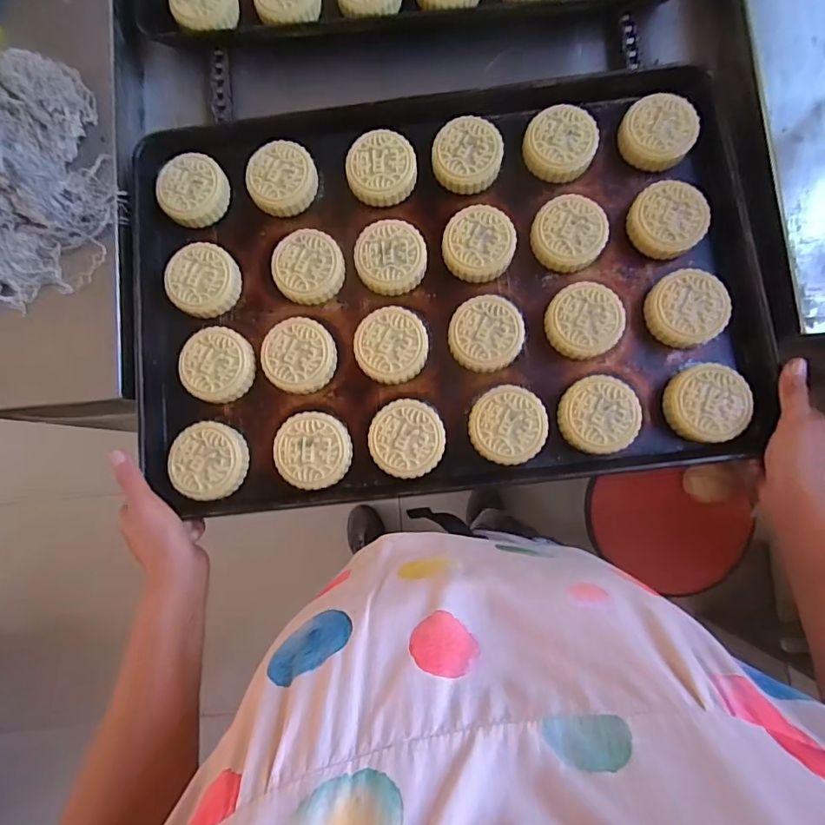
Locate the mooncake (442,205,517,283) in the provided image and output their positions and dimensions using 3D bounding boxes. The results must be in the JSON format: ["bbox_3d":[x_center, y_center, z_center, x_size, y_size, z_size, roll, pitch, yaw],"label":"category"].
[{"bbox_3d":[0.066,-0.168,0.493,0.069,0.025,0.069,-3,72,1],"label":"mooncake"}]

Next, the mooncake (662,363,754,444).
[{"bbox_3d":[0.274,-0.008,0.459,0.067,0.025,0.069,1,72,2],"label":"mooncake"}]

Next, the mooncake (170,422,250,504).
[{"bbox_3d":[-0.194,0.045,0.470,0.067,0.026,0.070,-1,72,2],"label":"mooncake"}]

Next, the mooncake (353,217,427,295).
[{"bbox_3d":[-0.021,-0.156,0.496,0.069,0.025,0.068,-1,72,2],"label":"mooncake"}]

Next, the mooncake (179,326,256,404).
[{"bbox_3d":[-0.192,-0.048,0.486,0.068,0.026,0.068,-1,72,2],"label":"mooncake"}]

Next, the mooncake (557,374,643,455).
[{"bbox_3d":[0.175,0.002,0.461,0.068,0.021,0.069,-2,72,1],"label":"mooncake"}]

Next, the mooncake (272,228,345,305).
[{"bbox_3d":[-0.105,-0.147,0.499,0.069,0.027,0.068,-1,72,2],"label":"mooncake"}]

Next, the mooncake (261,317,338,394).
[{"bbox_3d":[-0.112,-0.055,0.485,0.067,0.026,0.067,-1,72,2],"label":"mooncake"}]

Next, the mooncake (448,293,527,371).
[{"bbox_3d":[0.071,-0.076,0.478,0.070,0.020,0.070,-8,72,0],"label":"mooncake"}]

